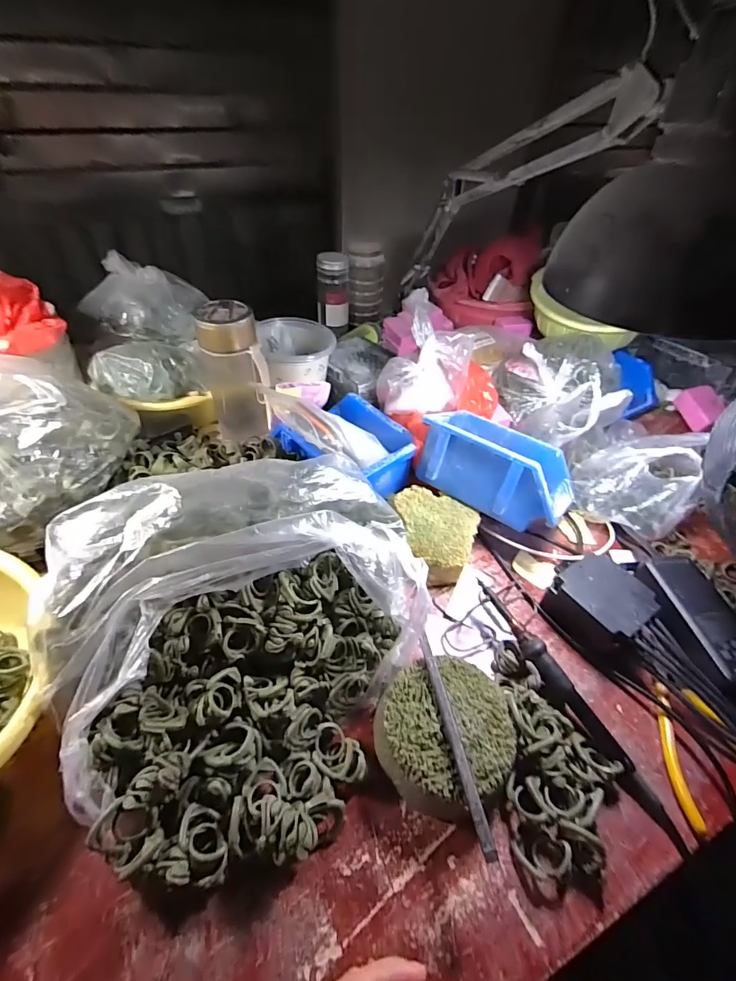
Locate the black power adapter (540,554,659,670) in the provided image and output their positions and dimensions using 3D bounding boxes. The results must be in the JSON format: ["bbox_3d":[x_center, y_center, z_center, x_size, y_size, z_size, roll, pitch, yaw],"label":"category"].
[{"bbox_3d":[0.234,0.116,0.419,0.075,0.049,0.088,-27,53,-26],"label":"black power adapter"}]

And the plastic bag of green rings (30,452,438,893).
[{"bbox_3d":[-0.084,0.116,0.335,0.297,0.127,0.270,-12,48,-15],"label":"plastic bag of green rings"}]

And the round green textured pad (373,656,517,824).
[{"bbox_3d":[0.063,0.195,0.330,0.101,0.042,0.101,2,46,-2],"label":"round green textured pad"}]

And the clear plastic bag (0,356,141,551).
[{"bbox_3d":[-0.340,-0.061,0.412,0.131,0.139,0.196,30,51,23],"label":"clear plastic bag"}]

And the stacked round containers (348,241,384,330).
[{"bbox_3d":[-0.003,-0.401,0.809,0.063,0.143,0.059,4,46,1],"label":"stacked round containers"}]

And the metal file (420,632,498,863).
[{"bbox_3d":[0.063,0.180,0.311,0.010,0.005,0.148,-6,47,-9],"label":"metal file"}]

